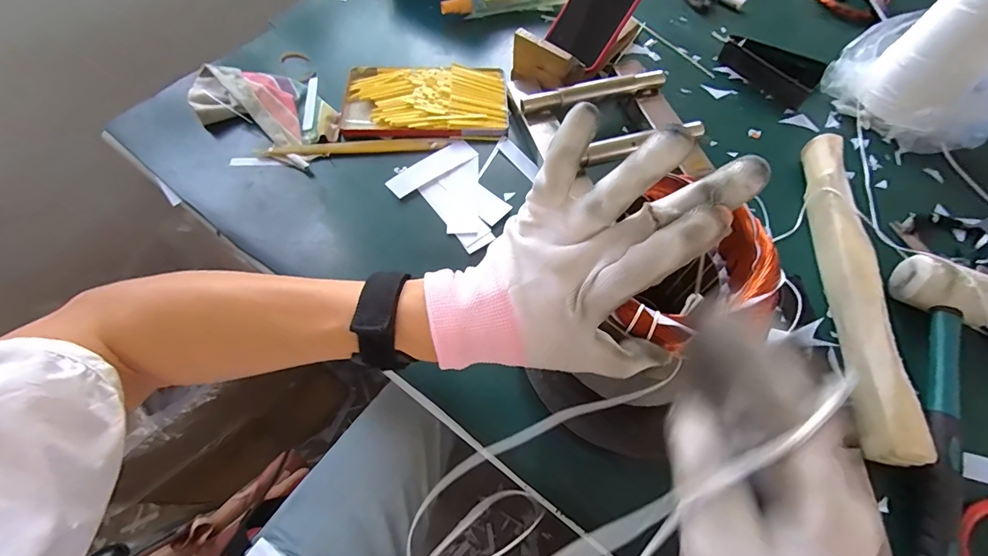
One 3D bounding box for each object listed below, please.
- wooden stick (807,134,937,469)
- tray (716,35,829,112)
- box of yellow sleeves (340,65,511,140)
[{"bbox_3d":[0.341,-0.006,0.402,0.033,0.039,0.340,9,62,4],"label":"wooden stick"},{"bbox_3d":[0.366,-0.281,0.561,0.058,0.032,0.124,-37,68,-19],"label":"tray"},{"bbox_3d":[-0.083,-0.223,0.533,0.199,0.019,0.123,1,61,-1],"label":"box of yellow sleeves"}]

